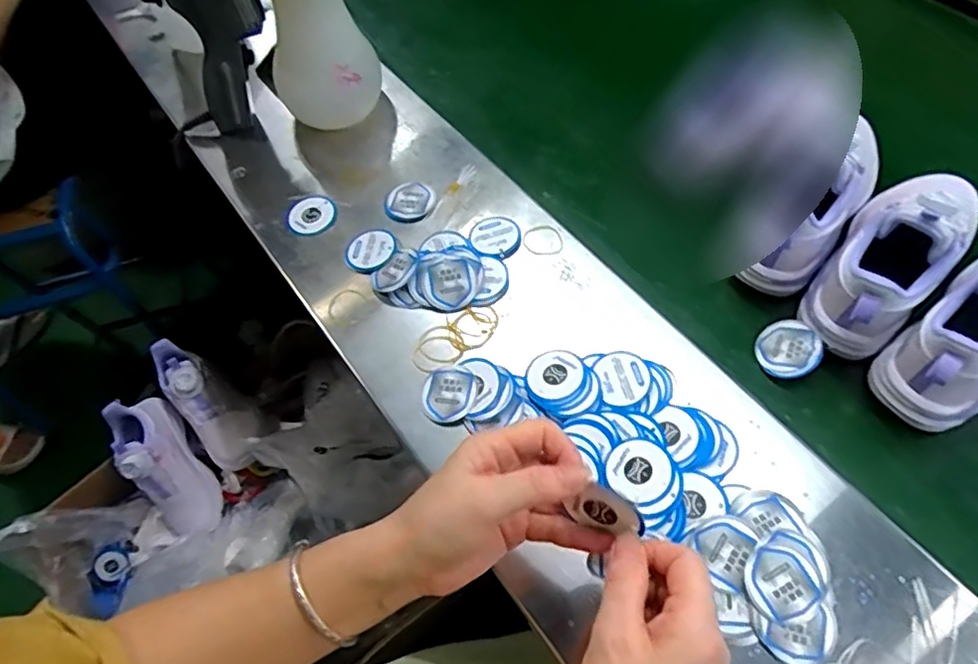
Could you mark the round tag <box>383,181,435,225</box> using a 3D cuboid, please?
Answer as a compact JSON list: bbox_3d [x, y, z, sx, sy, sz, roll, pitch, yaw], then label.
[{"bbox_3d":[-0.077,-0.130,0.602,0.046,0.008,0.044,-4,57,6],"label":"round tag"}]

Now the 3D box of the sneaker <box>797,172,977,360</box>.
[{"bbox_3d":[0.344,-0.077,0.495,0.080,0.099,0.210,39,68,25],"label":"sneaker"}]

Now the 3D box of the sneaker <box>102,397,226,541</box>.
[{"bbox_3d":[-0.461,0.188,0.875,0.080,0.098,0.217,-29,104,-12],"label":"sneaker"}]

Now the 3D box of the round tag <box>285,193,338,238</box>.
[{"bbox_3d":[-0.174,-0.115,0.603,0.045,0.006,0.052,43,71,12],"label":"round tag"}]

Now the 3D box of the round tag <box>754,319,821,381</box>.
[{"bbox_3d":[0.250,0.015,0.511,0.048,0.008,0.052,-24,48,29],"label":"round tag"}]

